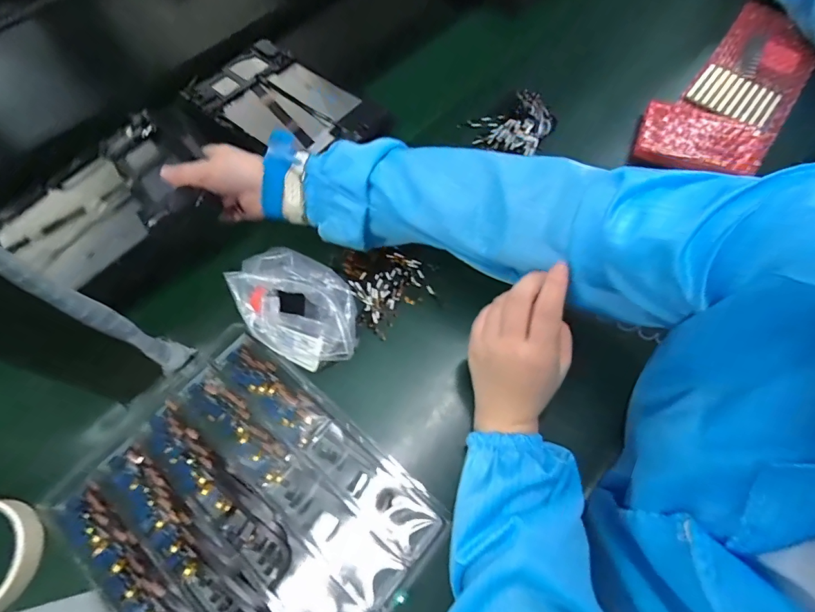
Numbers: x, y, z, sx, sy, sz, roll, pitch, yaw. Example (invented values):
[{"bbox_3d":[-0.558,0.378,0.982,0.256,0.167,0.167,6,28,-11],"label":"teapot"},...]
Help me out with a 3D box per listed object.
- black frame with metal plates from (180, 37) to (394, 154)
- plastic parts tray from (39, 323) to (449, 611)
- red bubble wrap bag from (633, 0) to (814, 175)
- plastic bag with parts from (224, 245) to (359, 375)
[{"bbox_3d":[-0.159,-0.259,0.538,0.255,0.023,0.139,36,69,18],"label":"black frame with metal plates"},{"bbox_3d":[-0.136,0.171,0.347,0.273,0.032,0.220,36,69,19],"label":"plastic parts tray"},{"bbox_3d":[0.427,-0.280,0.543,0.137,0.033,0.353,35,69,18],"label":"red bubble wrap bag"},{"bbox_3d":[-0.098,0.006,0.391,0.125,0.069,0.086,21,65,10],"label":"plastic bag with parts"}]

